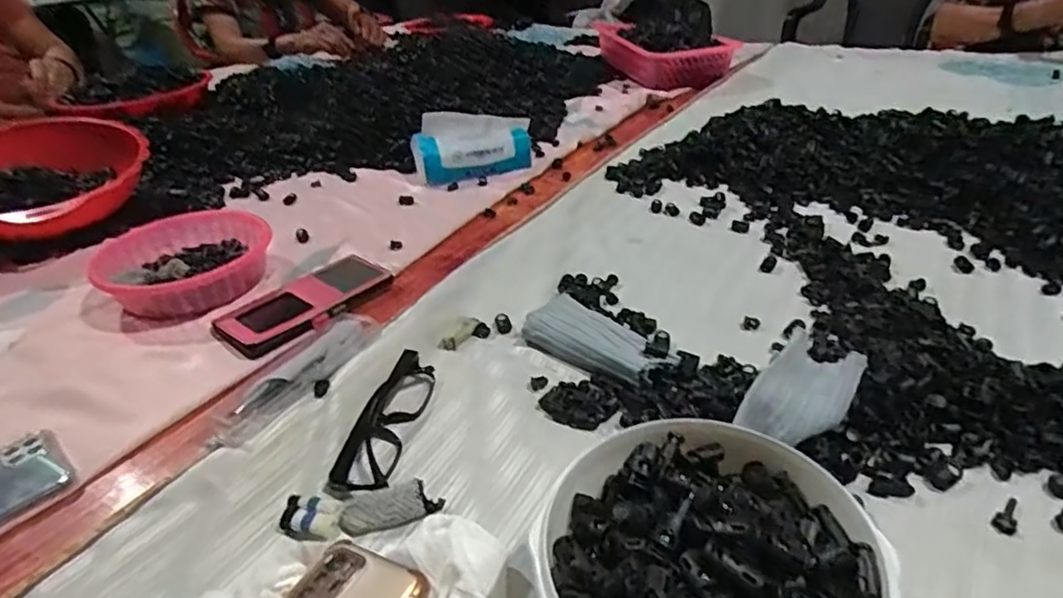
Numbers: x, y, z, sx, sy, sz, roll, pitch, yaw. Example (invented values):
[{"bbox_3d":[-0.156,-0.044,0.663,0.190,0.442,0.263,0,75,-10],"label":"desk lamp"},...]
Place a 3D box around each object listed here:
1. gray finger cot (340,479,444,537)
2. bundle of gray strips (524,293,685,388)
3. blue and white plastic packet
[{"bbox_3d":[-0.091,0.135,0.403,0.062,0.015,0.024,-13,33,-12],"label":"gray finger cot"},{"bbox_3d":[0.054,0.036,0.519,0.123,0.030,0.047,20,40,34],"label":"bundle of gray strips"},{"bbox_3d":[-0.087,-0.218,0.904,0.169,0.054,0.114,-5,73,-7],"label":"blue and white plastic packet"}]

